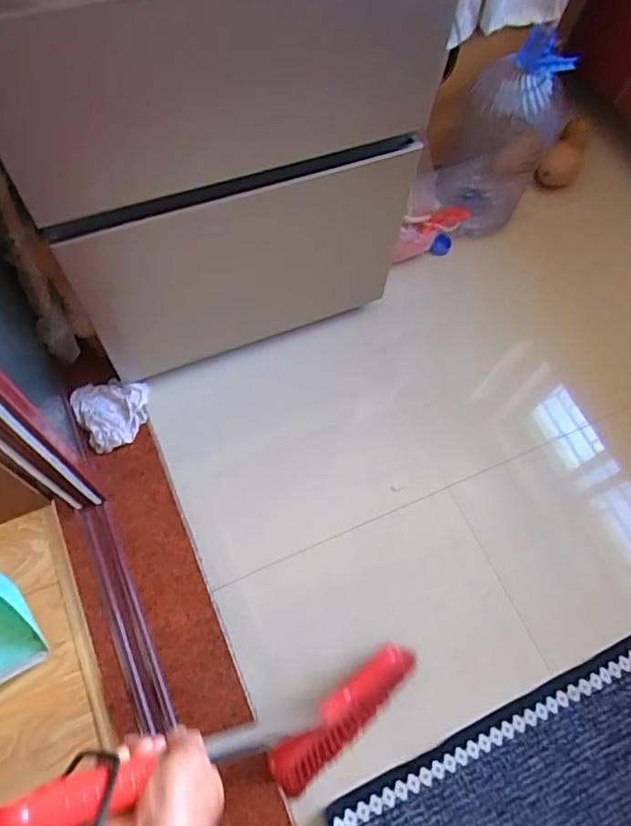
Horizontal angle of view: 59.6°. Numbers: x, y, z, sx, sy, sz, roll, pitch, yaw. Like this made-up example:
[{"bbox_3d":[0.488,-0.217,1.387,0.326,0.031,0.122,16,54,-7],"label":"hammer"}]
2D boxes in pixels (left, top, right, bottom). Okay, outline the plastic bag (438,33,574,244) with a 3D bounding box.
[{"bbox_3d":[0.459,-0.658,1.367,0.200,0.452,0.210,-8,66,-2],"label":"plastic bag"}]

